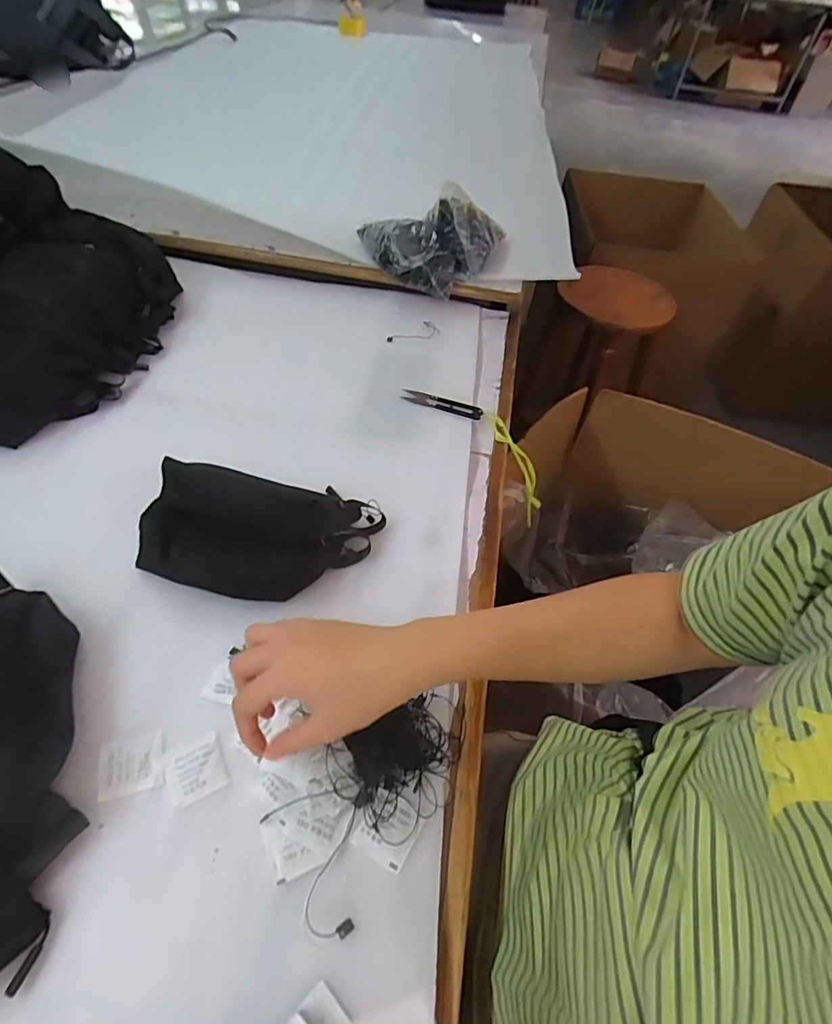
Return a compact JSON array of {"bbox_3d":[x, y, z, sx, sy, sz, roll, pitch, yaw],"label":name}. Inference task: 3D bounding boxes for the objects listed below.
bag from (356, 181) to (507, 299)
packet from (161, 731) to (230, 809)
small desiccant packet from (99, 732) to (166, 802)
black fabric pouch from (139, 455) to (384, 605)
[{"bbox_3d":[0.029,-0.410,0.817,0.223,0.118,0.126,0,51,-6],"label":"bag"},{"bbox_3d":[-0.163,0.190,0.389,0.041,0.004,0.042,-20,56,-21],"label":"packet"},{"bbox_3d":[-0.207,0.184,0.385,0.042,0.004,0.039,-11,53,-15],"label":"small desiccant packet"},{"bbox_3d":[-0.153,0.014,0.500,0.213,0.049,0.141,13,51,5],"label":"black fabric pouch"}]

